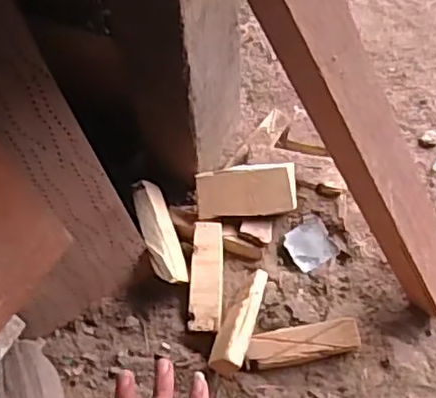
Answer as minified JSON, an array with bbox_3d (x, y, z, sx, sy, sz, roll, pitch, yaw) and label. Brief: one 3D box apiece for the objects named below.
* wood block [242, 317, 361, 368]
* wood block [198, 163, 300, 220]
[{"bbox_3d":[0.094,0.163,0.715,0.127,0.026,0.039,-11,61,-2],"label":"wood block"},{"bbox_3d":[0.035,-0.010,0.763,0.121,0.021,0.061,-3,98,-2],"label":"wood block"}]

